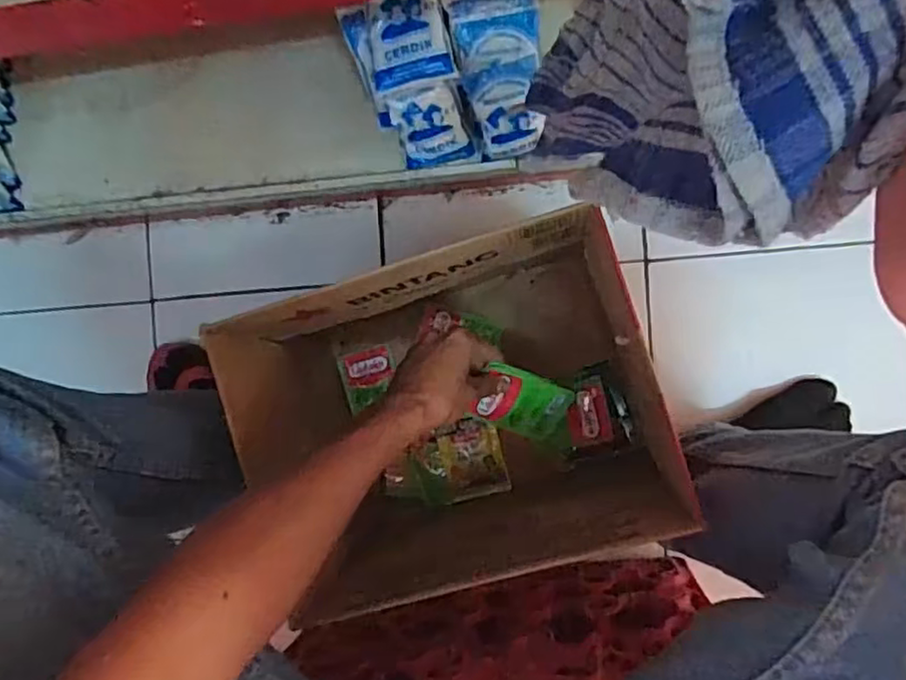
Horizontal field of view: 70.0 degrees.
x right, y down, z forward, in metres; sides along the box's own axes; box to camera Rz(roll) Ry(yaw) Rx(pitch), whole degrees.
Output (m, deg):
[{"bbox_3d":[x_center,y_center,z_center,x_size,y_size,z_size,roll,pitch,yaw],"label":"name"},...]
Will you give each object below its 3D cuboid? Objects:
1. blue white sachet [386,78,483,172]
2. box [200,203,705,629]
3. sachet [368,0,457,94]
[{"bbox_3d":[-0.019,-0.212,0.660,0.074,0.102,0.024,-18,52,9],"label":"blue white sachet"},{"bbox_3d":[0.007,0.070,0.614,0.296,0.291,0.263,-19,87,9],"label":"box"},{"bbox_3d":[-0.041,-0.280,0.606,0.075,0.021,0.079,-6,105,13],"label":"sachet"}]

